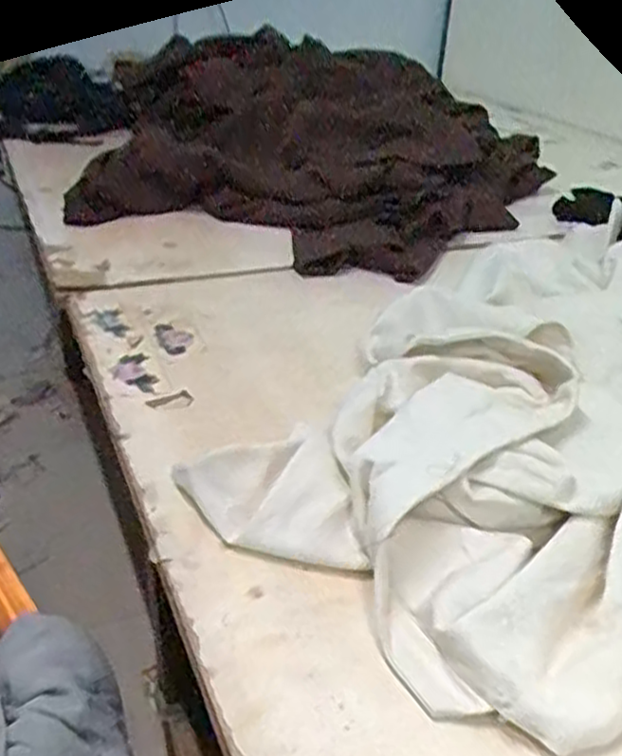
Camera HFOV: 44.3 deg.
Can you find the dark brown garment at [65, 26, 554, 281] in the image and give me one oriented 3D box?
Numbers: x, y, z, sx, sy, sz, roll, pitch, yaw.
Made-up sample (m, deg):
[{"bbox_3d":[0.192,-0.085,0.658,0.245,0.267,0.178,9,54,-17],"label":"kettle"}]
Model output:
[{"bbox_3d":[0.016,-0.384,1.185,0.630,0.172,0.658,11,32,14],"label":"dark brown garment"}]

